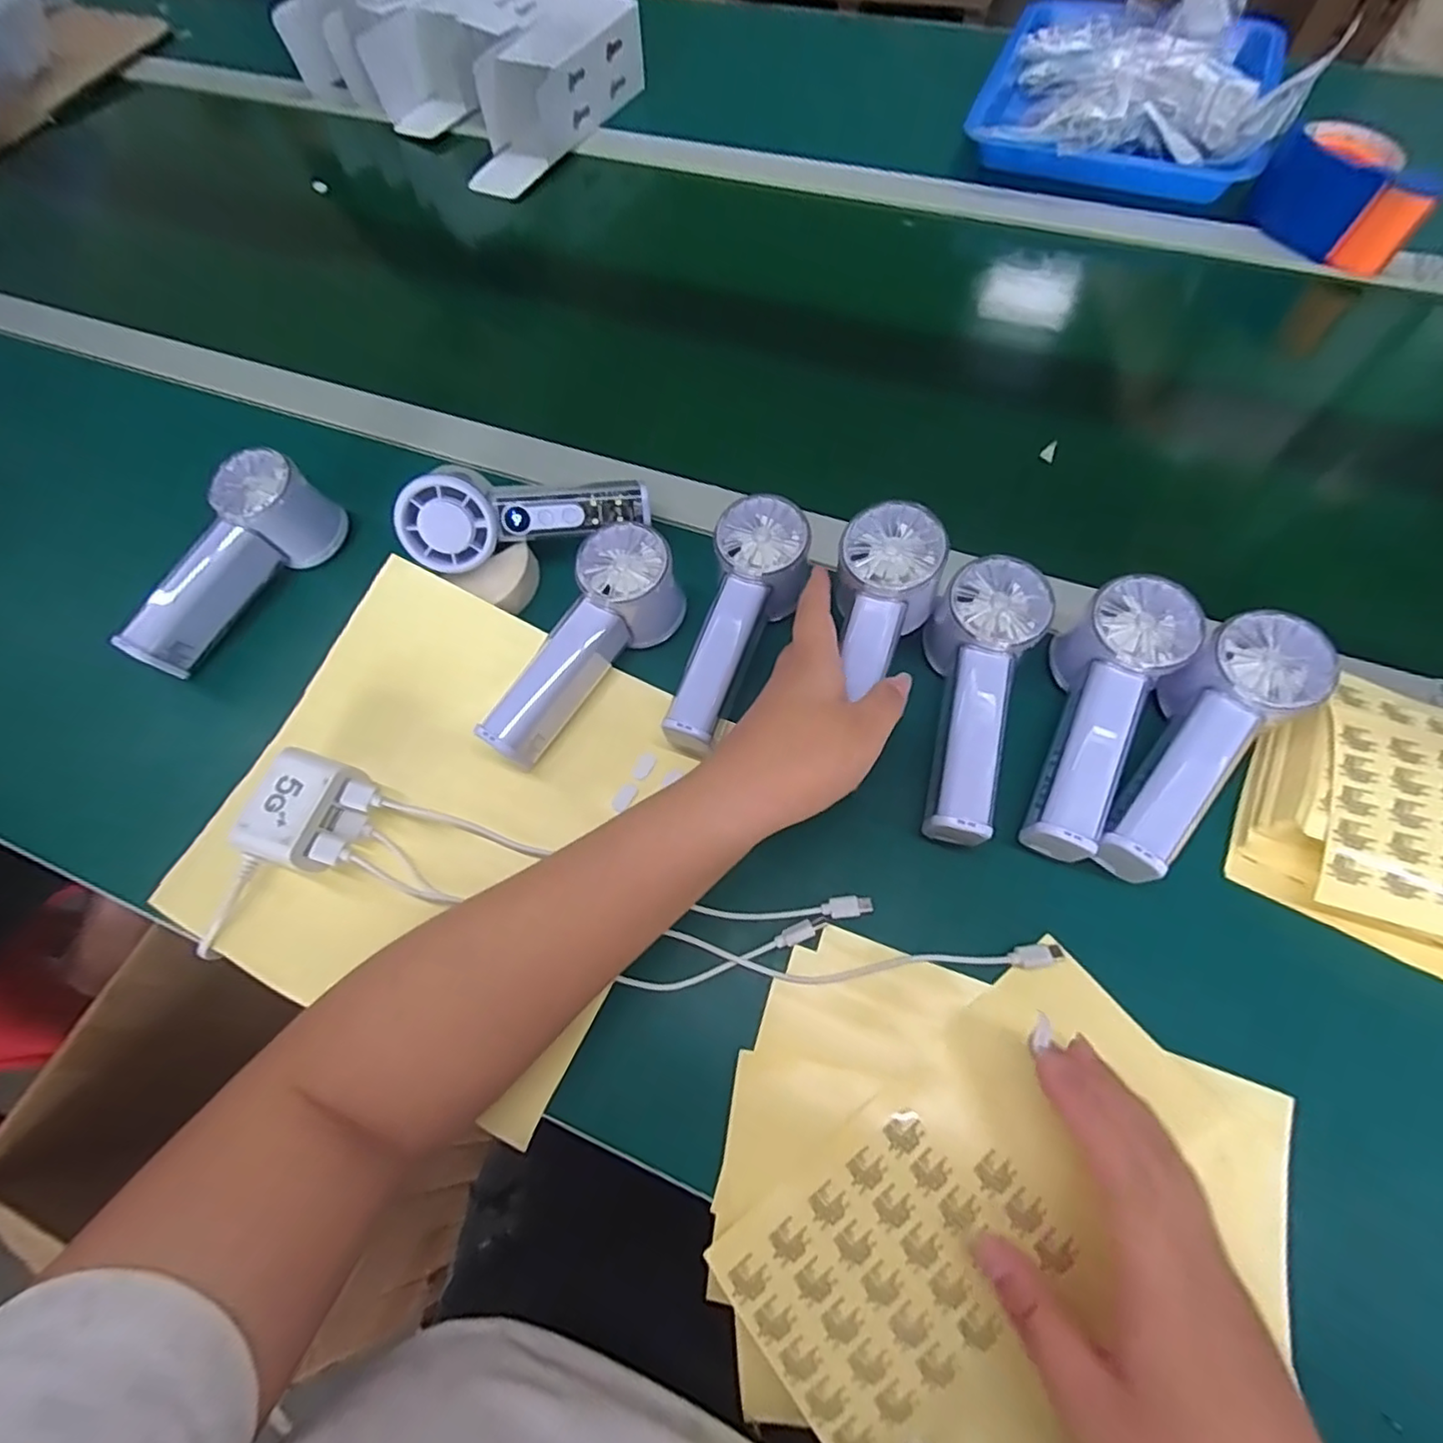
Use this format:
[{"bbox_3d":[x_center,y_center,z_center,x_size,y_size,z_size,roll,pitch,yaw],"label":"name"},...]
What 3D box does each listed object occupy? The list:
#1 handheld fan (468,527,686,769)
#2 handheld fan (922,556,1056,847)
[{"bbox_3d":[-0.084,-0.043,0.377,0.054,0.068,0.149,37,71,18],"label":"handheld fan"},{"bbox_3d":[0.131,-0.011,0.340,0.053,0.052,0.150,18,67,11],"label":"handheld fan"}]

